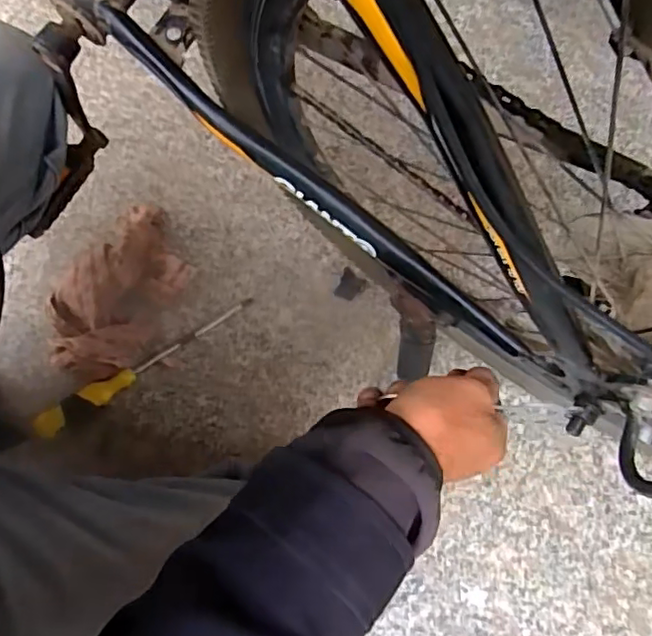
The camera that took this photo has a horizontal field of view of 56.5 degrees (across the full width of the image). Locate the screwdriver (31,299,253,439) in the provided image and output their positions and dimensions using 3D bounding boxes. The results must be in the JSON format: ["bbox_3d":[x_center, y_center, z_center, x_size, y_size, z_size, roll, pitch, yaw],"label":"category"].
[{"bbox_3d":[-0.192,0.046,0.645,0.250,0.027,0.026,-36,75,-10],"label":"screwdriver"}]

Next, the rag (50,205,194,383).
[{"bbox_3d":[-0.220,-0.027,0.647,0.123,0.037,0.190,34,76,11],"label":"rag"}]

